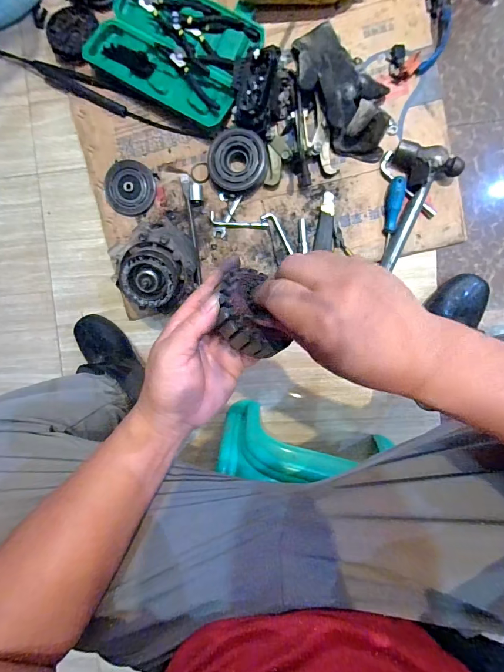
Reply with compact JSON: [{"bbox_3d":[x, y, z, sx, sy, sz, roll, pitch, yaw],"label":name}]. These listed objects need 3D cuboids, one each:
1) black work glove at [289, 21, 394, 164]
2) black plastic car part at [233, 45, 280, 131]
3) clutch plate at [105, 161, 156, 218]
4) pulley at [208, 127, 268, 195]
[{"bbox_3d":[0.164,-0.442,0.631,0.119,0.060,0.248,-37,91,7],"label":"black work glove"},{"bbox_3d":[0.005,-0.443,0.631,0.082,0.064,0.125,11,96,4],"label":"black plastic car part"},{"bbox_3d":[-0.249,-0.302,0.714,0.104,0.015,0.103,0,95,5],"label":"clutch plate"},{"bbox_3d":[-0.029,-0.331,0.670,0.108,0.040,0.105,12,96,4],"label":"pulley"}]

